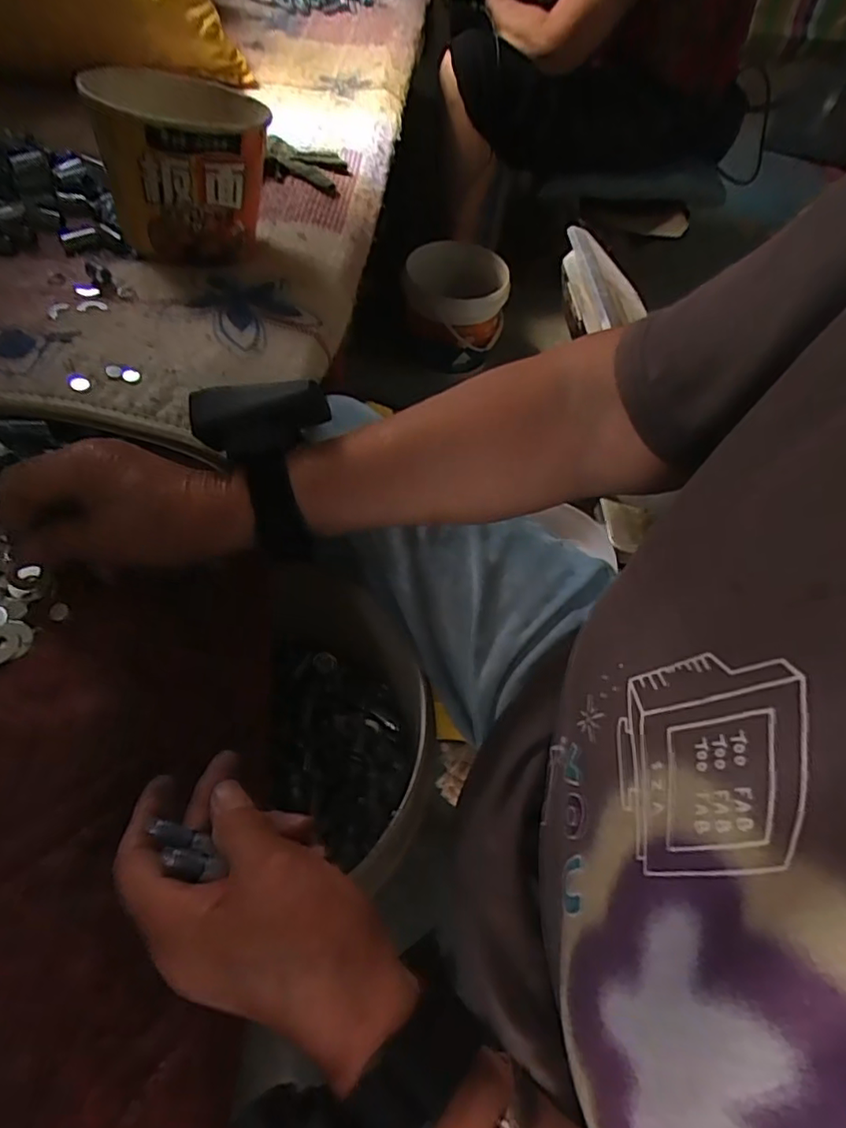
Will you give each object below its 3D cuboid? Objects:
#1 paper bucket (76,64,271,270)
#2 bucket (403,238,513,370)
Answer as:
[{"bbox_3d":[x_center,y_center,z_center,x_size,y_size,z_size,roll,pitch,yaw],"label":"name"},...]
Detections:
[{"bbox_3d":[-0.206,-0.352,0.511,0.125,0.102,0.141,-8,57,-10],"label":"paper bucket"},{"bbox_3d":[0.066,-0.521,1.189,0.196,0.177,0.193,2,55,-3],"label":"bucket"}]

